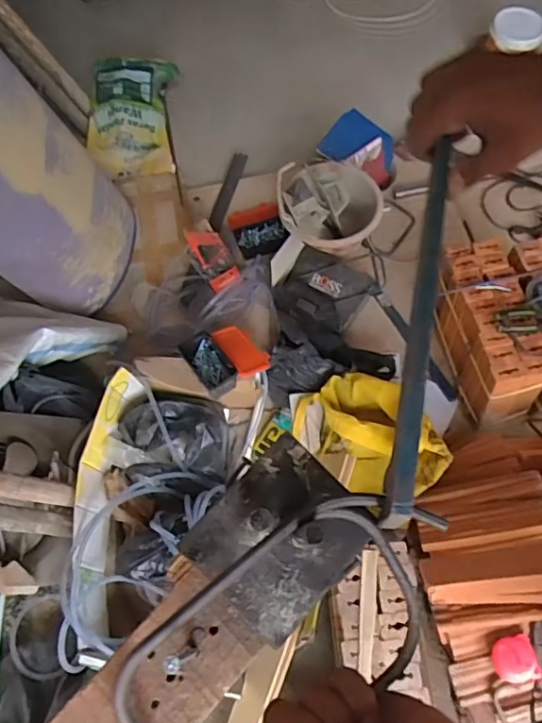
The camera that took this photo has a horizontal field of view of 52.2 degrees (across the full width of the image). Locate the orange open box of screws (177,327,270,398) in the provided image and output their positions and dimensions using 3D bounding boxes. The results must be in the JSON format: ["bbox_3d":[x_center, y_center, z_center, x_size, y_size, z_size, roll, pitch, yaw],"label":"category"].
[{"bbox_3d":[-0.101,-0.013,1.216,0.149,0.055,0.139,-35,69,-13],"label":"orange open box of screws"}]

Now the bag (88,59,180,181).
[{"bbox_3d":[-0.417,-0.738,1.666,0.243,0.163,0.323,-1,65,2],"label":"bag"}]

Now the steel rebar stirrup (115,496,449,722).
[{"bbox_3d":[0.017,0.142,0.297,0.196,0.012,0.107,-26,94,-16],"label":"steel rebar stirrup"}]

